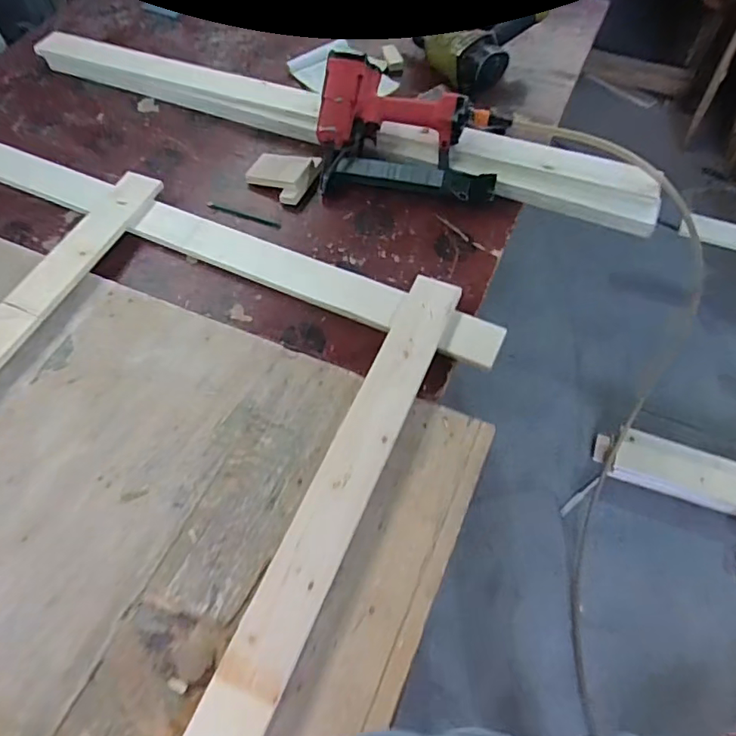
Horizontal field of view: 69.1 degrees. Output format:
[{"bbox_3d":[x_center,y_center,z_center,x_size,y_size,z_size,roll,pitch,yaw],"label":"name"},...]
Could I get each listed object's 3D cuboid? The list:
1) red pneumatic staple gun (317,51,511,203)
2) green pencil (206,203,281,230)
[{"bbox_3d":[0.076,-0.415,0.939,0.319,0.075,0.226,9,97,8],"label":"red pneumatic staple gun"},{"bbox_3d":[-0.218,-0.268,0.938,0.143,0.008,0.012,18,61,13],"label":"green pencil"}]

